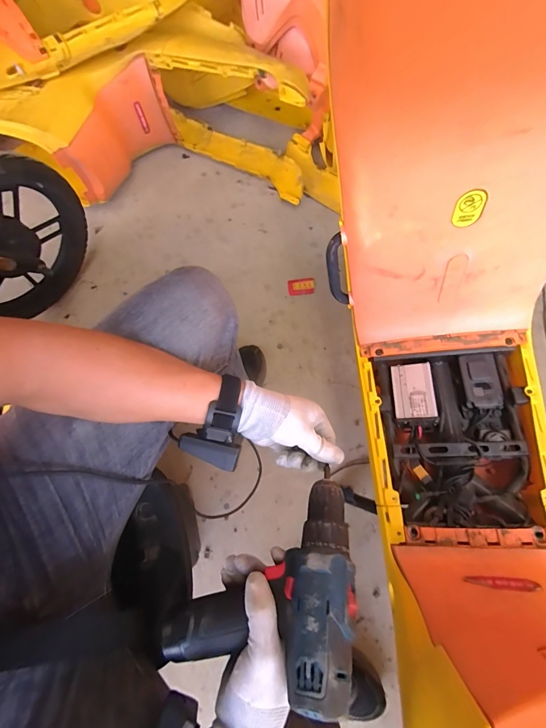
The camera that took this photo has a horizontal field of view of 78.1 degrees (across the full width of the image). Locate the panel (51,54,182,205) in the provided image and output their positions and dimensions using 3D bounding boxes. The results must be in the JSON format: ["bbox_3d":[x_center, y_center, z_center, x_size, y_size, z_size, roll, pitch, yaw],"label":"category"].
[{"bbox_3d":[-0.424,-0.616,0.939,0.070,0.228,0.336,43,80,11],"label":"panel"}]

